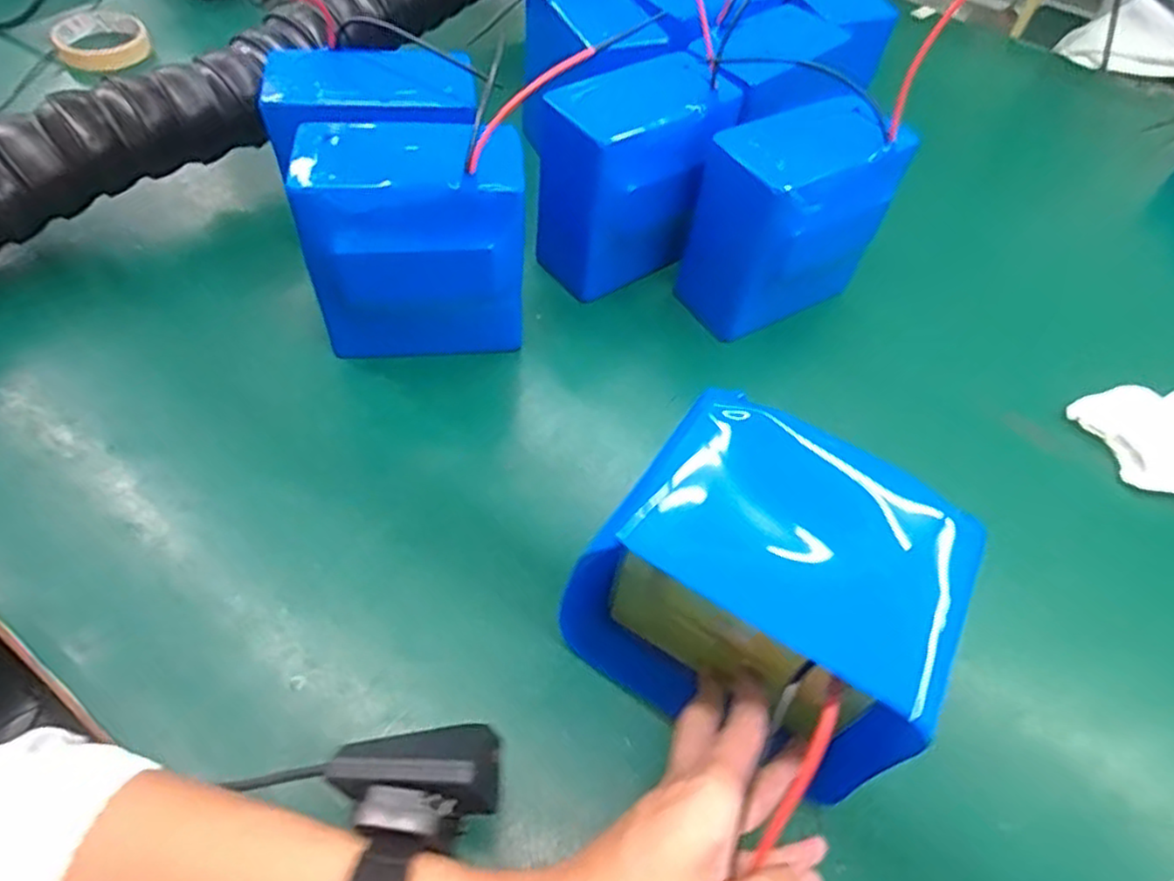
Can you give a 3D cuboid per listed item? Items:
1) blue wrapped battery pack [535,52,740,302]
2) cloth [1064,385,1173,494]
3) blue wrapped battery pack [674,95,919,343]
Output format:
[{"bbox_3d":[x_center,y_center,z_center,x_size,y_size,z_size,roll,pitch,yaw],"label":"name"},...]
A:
[{"bbox_3d":[0.042,-0.202,0.564,0.137,0.155,0.089,-24,60,-21],"label":"blue wrapped battery pack"},{"bbox_3d":[0.430,-0.004,0.527,0.074,0.025,0.090,-12,57,-14],"label":"cloth"},{"bbox_3d":[0.153,-0.165,0.542,0.140,0.147,0.084,-26,61,-22],"label":"blue wrapped battery pack"}]

